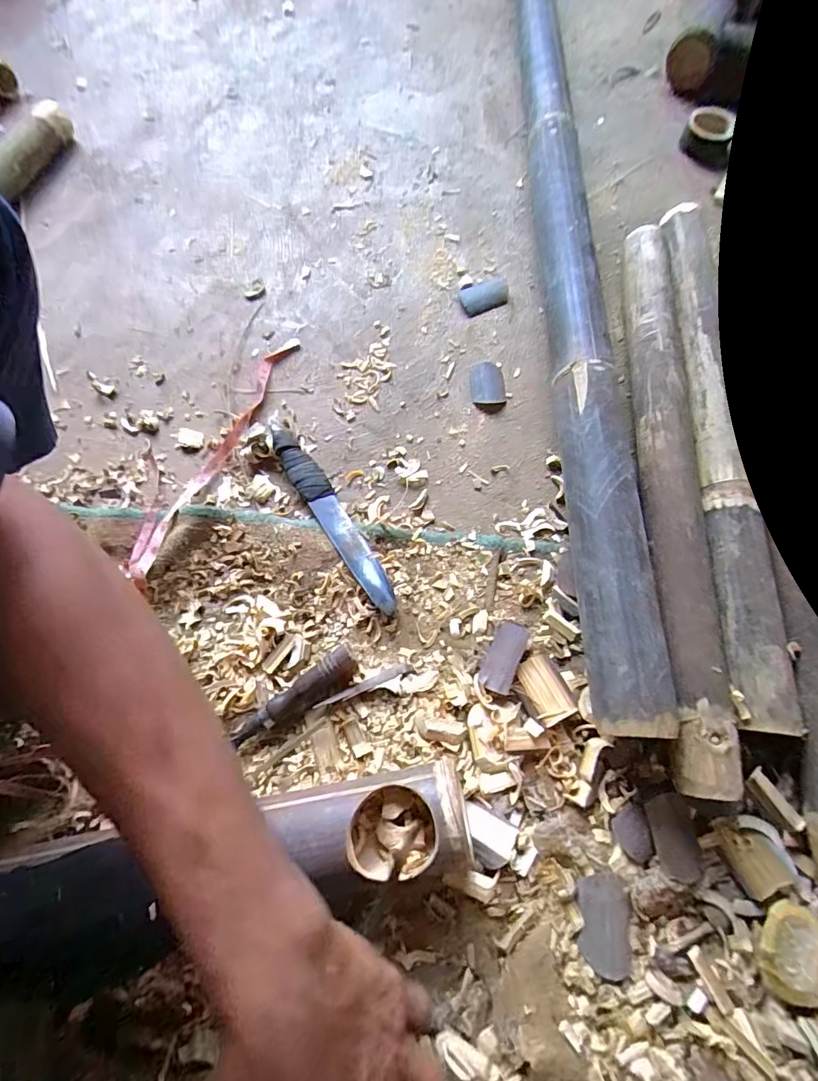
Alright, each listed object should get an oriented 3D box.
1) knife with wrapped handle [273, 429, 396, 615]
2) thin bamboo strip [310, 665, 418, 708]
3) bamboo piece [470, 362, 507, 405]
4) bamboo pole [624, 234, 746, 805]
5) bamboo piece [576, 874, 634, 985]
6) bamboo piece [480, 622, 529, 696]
[{"bbox_3d":[-0.088,-0.028,0.533,0.034,0.024,0.251,-32,72,-9],"label":"knife with wrapped handle"},{"bbox_3d":[-0.045,0.148,0.473,0.103,0.011,0.012,-21,71,-5],"label":"thin bamboo strip"},{"bbox_3d":[0.099,-0.199,0.593,0.043,0.009,0.061,-4,71,1],"label":"bamboo piece"},{"bbox_3d":[0.273,-0.088,0.509,0.052,0.060,0.648,2,71,3],"label":"bamboo pole"},{"bbox_3d":[0.168,0.329,0.400,0.043,0.007,0.074,5,71,4],"label":"bamboo piece"},{"bbox_3d":[0.097,0.118,0.476,0.031,0.016,0.072,24,73,10],"label":"bamboo piece"}]

